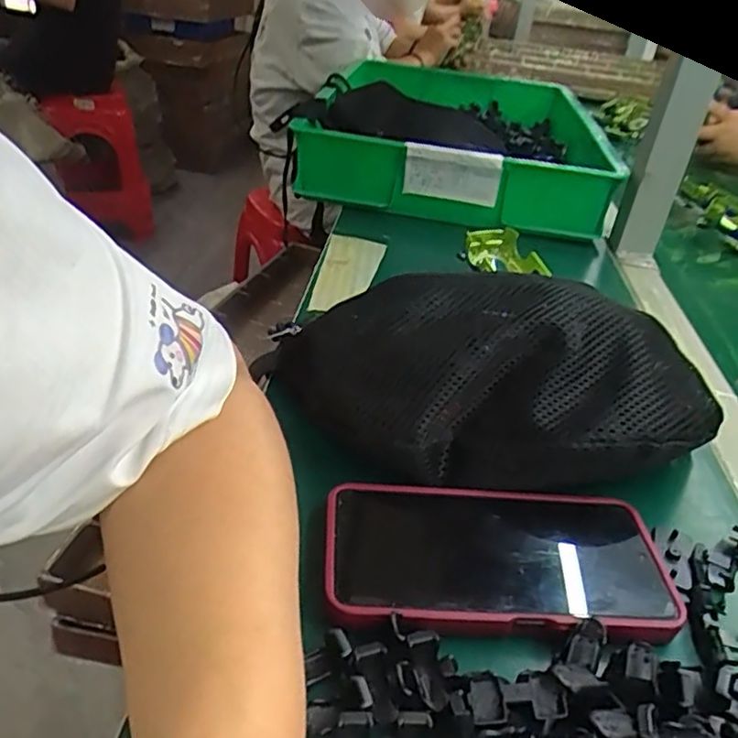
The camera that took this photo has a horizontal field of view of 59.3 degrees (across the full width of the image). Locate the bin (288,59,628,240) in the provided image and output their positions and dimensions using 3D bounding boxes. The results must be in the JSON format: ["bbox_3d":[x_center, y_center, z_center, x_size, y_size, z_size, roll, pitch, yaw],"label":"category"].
[{"bbox_3d":[0.116,-0.302,0.849,0.359,0.102,0.428,9,34,4],"label":"bin"}]

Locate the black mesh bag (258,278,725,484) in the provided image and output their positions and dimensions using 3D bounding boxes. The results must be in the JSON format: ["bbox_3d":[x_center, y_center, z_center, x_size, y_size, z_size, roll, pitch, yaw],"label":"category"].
[{"bbox_3d":[0.064,0.008,0.377,0.254,0.093,0.120,9,34,5],"label":"black mesh bag"}]

